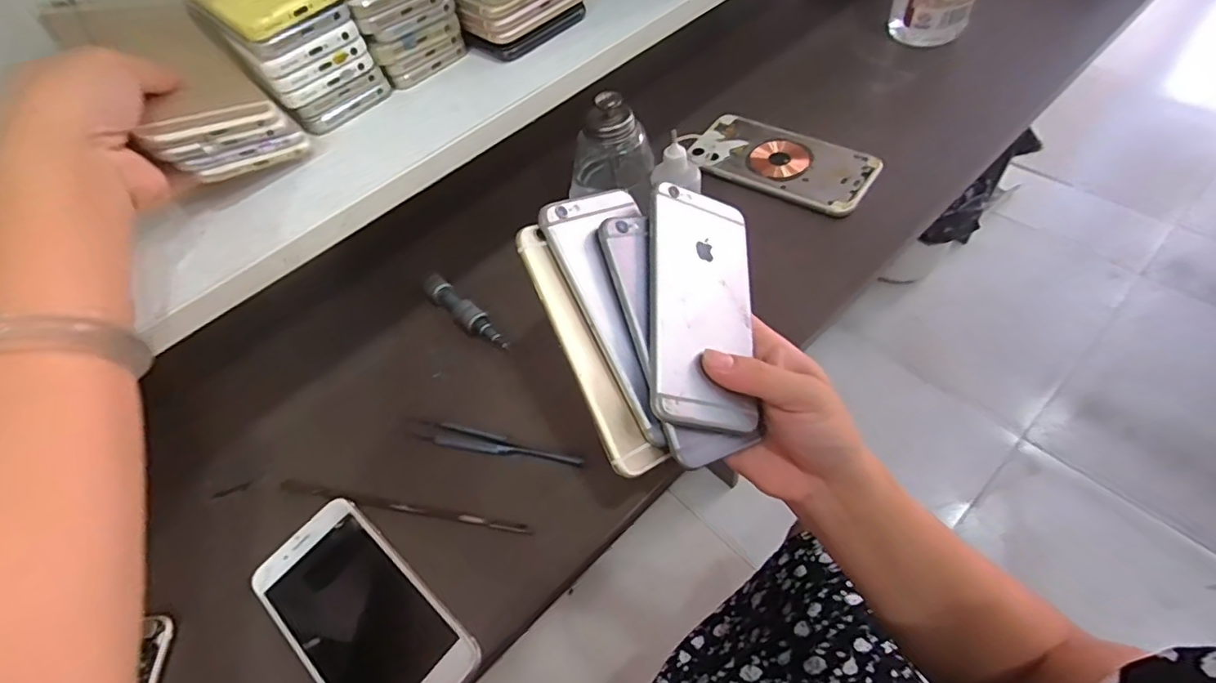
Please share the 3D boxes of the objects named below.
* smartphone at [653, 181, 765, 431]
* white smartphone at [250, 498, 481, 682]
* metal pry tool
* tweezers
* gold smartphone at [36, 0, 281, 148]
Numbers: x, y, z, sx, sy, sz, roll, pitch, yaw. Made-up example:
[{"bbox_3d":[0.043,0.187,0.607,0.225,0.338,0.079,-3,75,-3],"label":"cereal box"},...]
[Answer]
[{"bbox_3d":[0.051,-0.021,0.306,0.063,0.004,0.135,13,67,-27],"label":"smartphone"},{"bbox_3d":[-0.133,0.146,0.306,0.135,0.008,0.065,35,63,24],"label":"white smartphone"},{"bbox_3d":[-0.126,0.101,0.346,0.165,0.010,0.007,8,56,9],"label":"metal pry tool"},{"bbox_3d":[-0.072,0.065,0.357,0.114,0.008,0.015,11,56,10],"label":"tweezers"},{"bbox_3d":[-0.243,-0.151,0.308,0.068,0.013,0.142,-30,63,-33],"label":"gold smartphone"}]

